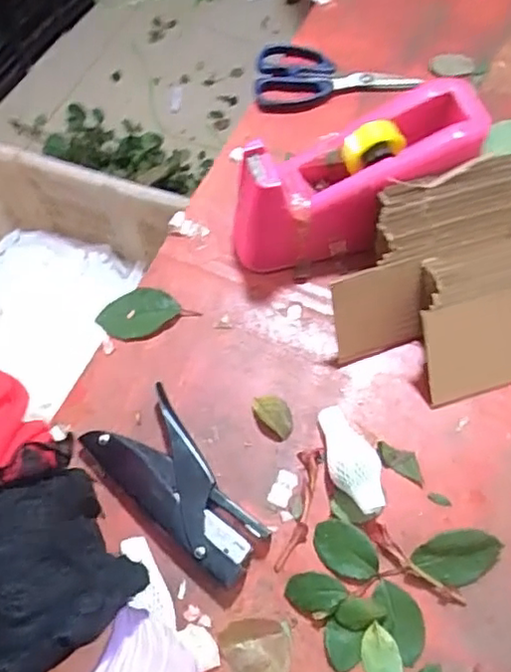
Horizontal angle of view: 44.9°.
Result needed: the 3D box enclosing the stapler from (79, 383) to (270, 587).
[{"bbox_3d":[-0.055,0.111,0.452,0.066,0.023,0.145,-39,68,-14],"label":"stapler"}]

